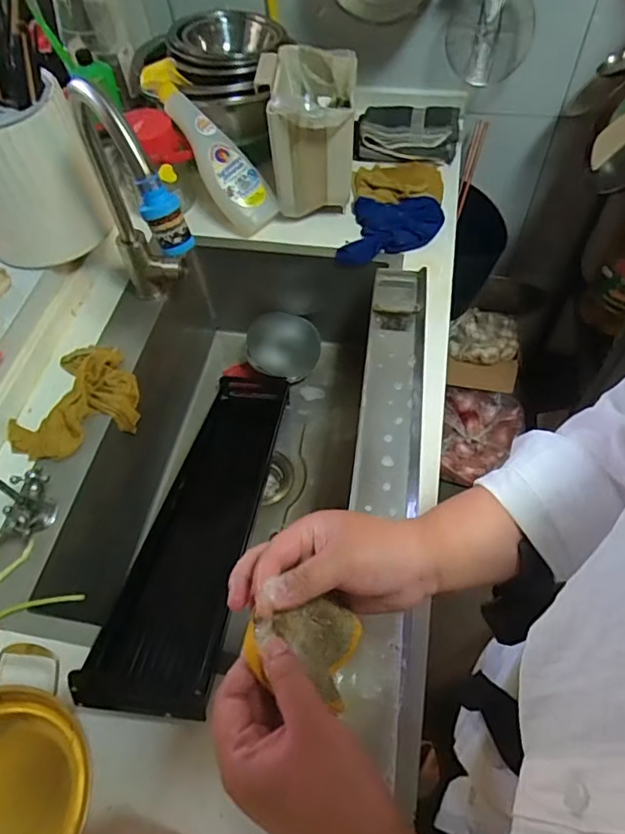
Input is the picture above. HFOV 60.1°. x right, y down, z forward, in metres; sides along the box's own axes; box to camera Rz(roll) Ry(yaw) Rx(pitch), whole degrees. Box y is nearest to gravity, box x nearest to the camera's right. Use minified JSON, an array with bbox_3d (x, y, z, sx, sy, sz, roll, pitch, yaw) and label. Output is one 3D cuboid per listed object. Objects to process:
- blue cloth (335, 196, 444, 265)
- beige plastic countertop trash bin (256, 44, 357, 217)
[{"bbox_3d":[0.135,-0.320,0.928,0.156,0.055,0.138,13,59,11],"label":"blue cloth"},{"bbox_3d":[-0.005,-0.446,0.872,0.138,0.202,0.179,2,58,4],"label":"beige plastic countertop trash bin"}]

